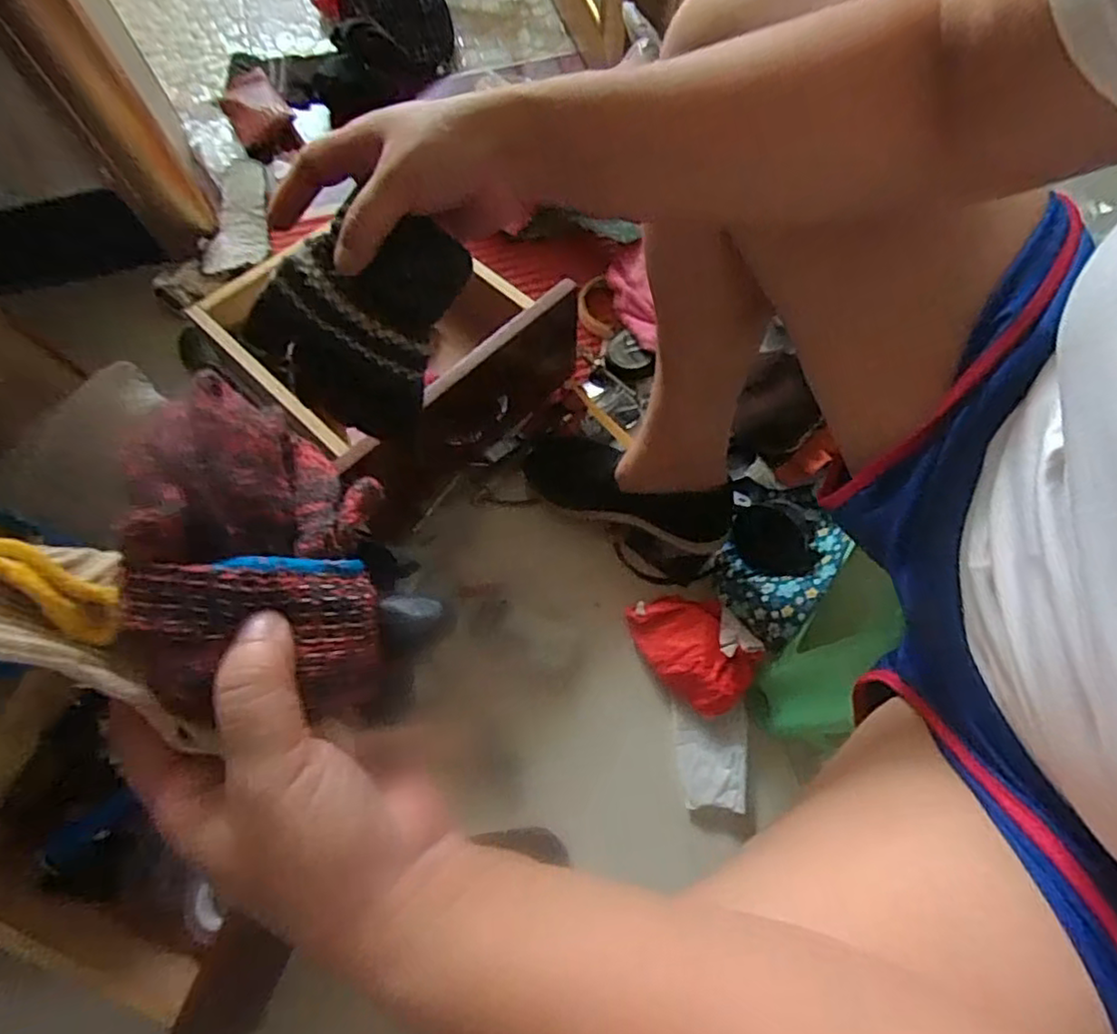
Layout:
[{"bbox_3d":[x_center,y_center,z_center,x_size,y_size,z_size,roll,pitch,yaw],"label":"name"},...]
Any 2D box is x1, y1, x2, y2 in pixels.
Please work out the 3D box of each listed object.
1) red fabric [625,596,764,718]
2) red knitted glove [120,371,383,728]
[{"bbox_3d":[0.140,0.134,0.671,0.094,0.044,0.129,-25,72,-8],"label":"red fabric"},{"bbox_3d":[-0.097,0.009,0.228,0.061,0.065,0.111,-6,71,-2],"label":"red knitted glove"}]

